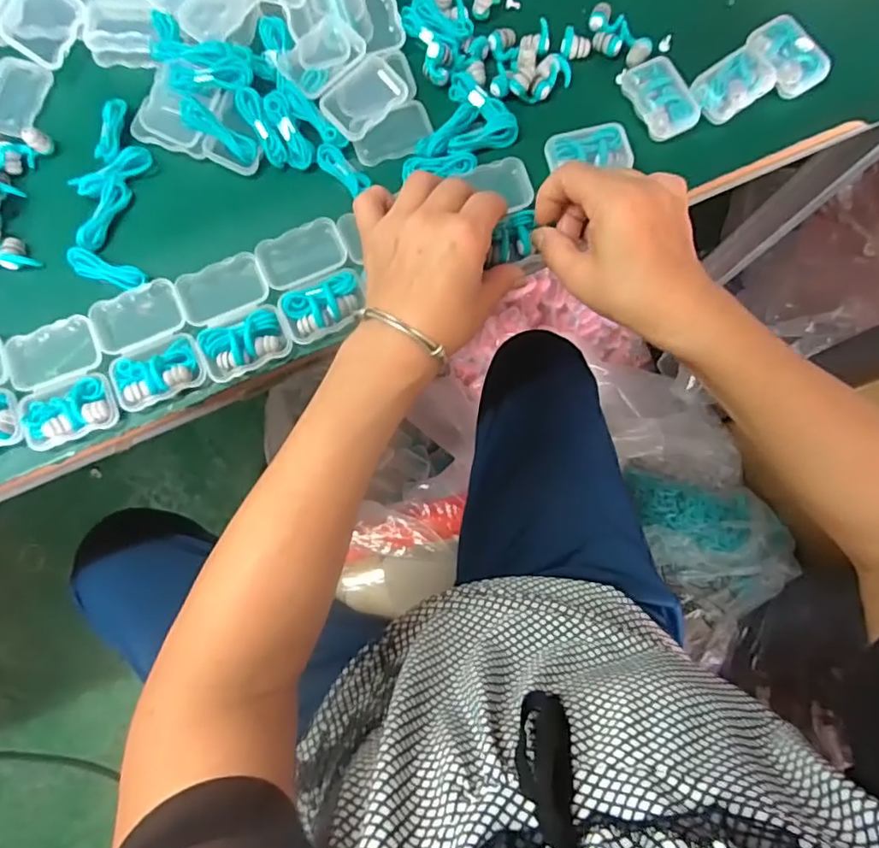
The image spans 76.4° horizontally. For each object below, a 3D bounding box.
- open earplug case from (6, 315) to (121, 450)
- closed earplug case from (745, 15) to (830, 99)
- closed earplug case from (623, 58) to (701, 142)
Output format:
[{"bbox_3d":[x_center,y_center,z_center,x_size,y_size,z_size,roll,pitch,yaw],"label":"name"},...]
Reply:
[{"bbox_3d":[-0.235,-0.027,0.348,0.056,0.022,0.074,-21,81,-5],"label":"open earplug case"},{"bbox_3d":[0.248,-0.262,0.397,0.037,0.018,0.056,-31,82,-6],"label":"closed earplug case"},{"bbox_3d":[0.155,-0.227,0.391,0.035,0.013,0.056,-23,81,-5],"label":"closed earplug case"}]

